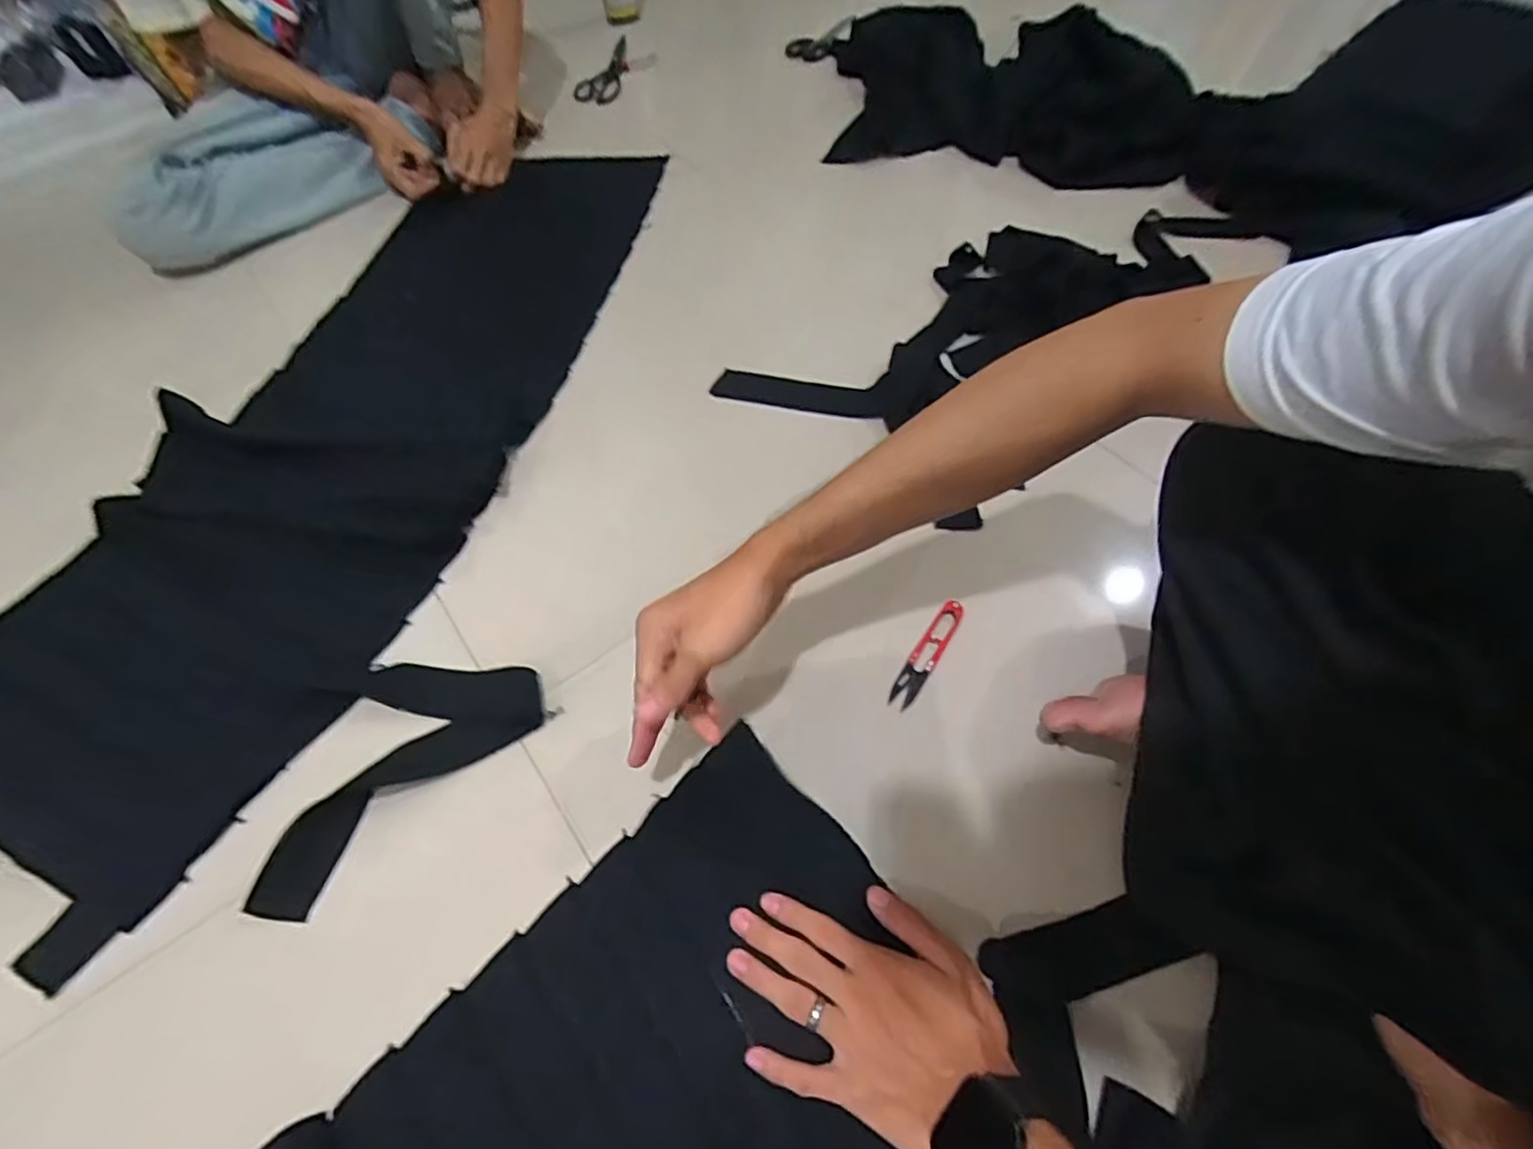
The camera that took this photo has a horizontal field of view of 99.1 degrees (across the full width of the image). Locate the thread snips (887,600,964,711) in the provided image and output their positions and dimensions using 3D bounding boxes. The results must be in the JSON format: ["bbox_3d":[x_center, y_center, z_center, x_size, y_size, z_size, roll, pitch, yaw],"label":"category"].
[{"bbox_3d":[0.132,0.064,0.535,0.022,0.012,0.102,30,65,19],"label":"thread snips"}]

